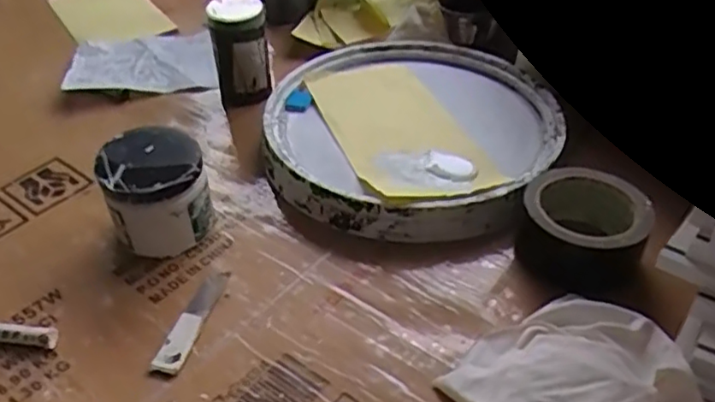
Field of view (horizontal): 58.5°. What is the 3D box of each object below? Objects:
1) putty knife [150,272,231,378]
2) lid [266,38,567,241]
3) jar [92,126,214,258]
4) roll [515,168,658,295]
[{"bbox_3d":[-0.125,0.088,0.482,0.020,0.008,0.101,7,40,11],"label":"putty knife"},{"bbox_3d":[0.054,-0.071,0.636,0.270,0.054,0.282,-2,39,1],"label":"lid"},{"bbox_3d":[-0.168,-0.005,0.538,0.081,0.089,0.072,-14,41,-14],"label":"jar"},{"bbox_3d":[0.185,0.025,0.526,0.091,0.069,0.091,-2,39,1],"label":"roll"}]

